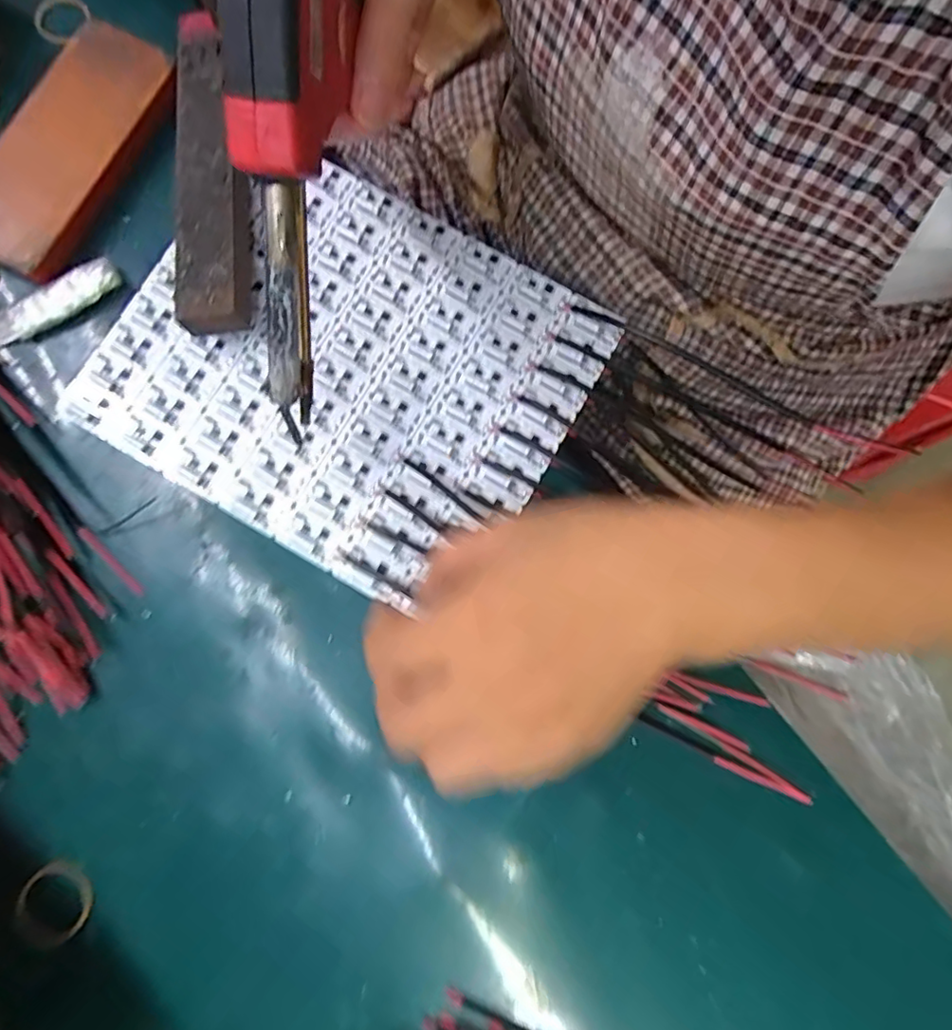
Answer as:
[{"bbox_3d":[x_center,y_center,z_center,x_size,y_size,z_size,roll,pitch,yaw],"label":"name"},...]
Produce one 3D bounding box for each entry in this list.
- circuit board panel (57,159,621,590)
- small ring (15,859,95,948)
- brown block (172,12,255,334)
[{"bbox_3d":[-0.069,-0.081,0.318,0.238,0.010,0.196,29,81,5],"label":"circuit board panel"},{"bbox_3d":[-0.199,0.184,0.275,0.031,0.006,0.037,12,81,2],"label":"small ring"},{"bbox_3d":[-0.143,-0.184,0.320,0.033,0.033,0.184,-5,80,-1],"label":"brown block"}]

